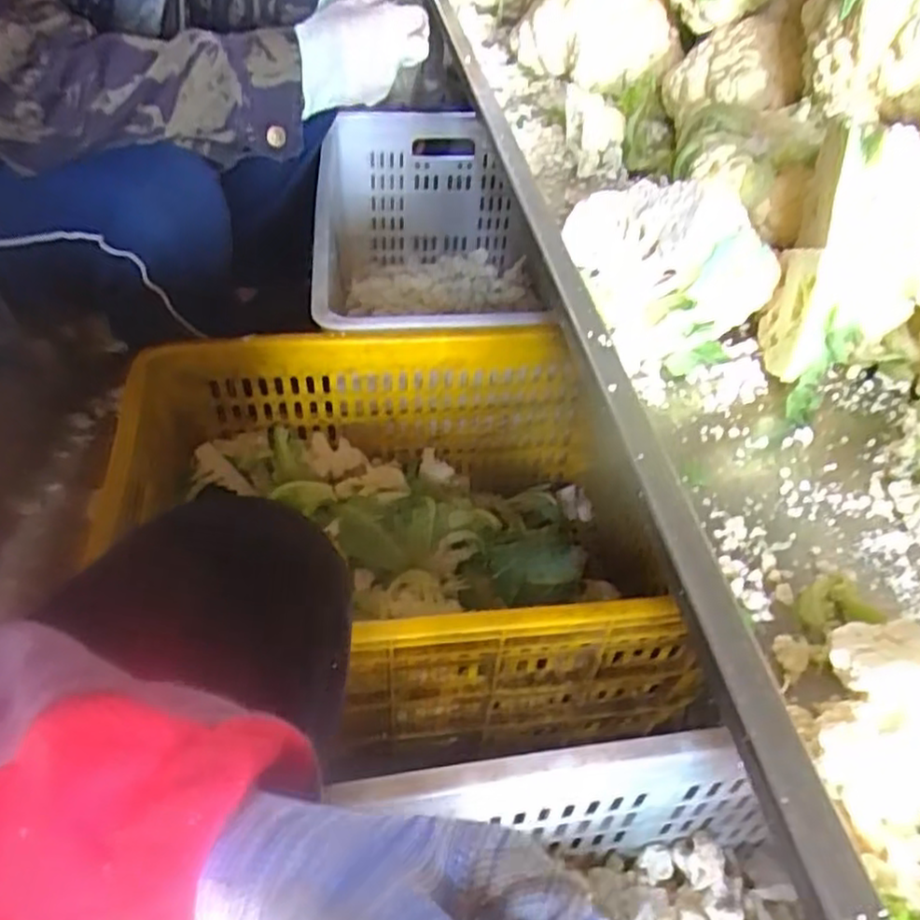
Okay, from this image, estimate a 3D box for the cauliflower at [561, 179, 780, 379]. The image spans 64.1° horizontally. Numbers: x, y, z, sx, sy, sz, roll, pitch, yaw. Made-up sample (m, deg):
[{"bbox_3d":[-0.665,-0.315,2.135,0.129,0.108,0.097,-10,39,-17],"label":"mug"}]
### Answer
[{"bbox_3d":[0.142,-0.148,0.515,0.104,0.096,0.136,-17,50,-19],"label":"cauliflower"}]

